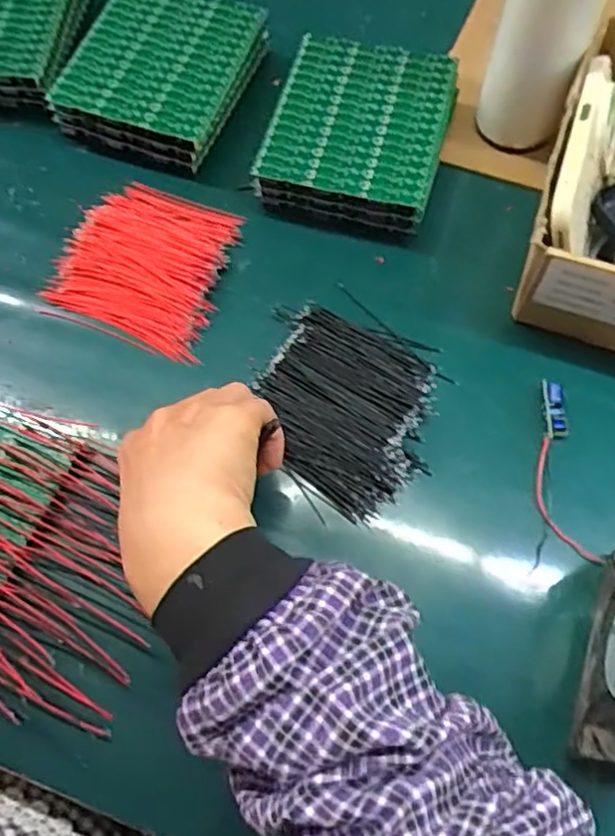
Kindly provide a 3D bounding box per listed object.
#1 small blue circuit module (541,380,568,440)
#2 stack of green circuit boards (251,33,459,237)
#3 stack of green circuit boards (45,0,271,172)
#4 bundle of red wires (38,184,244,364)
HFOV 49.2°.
[{"bbox_3d":[0.163,-0.005,0.442,0.014,0.007,0.038,-4,81,0],"label":"small blue circuit module"},{"bbox_3d":[0.038,-0.219,0.517,0.129,0.043,0.147,14,68,7],"label":"stack of green circuit boards"},{"bbox_3d":[-0.117,-0.279,0.539,0.128,0.037,0.143,18,69,9],"label":"stack of green circuit boards"},{"bbox_3d":[-0.116,-0.114,0.485,0.115,0.018,0.124,18,69,9],"label":"bundle of red wires"}]

